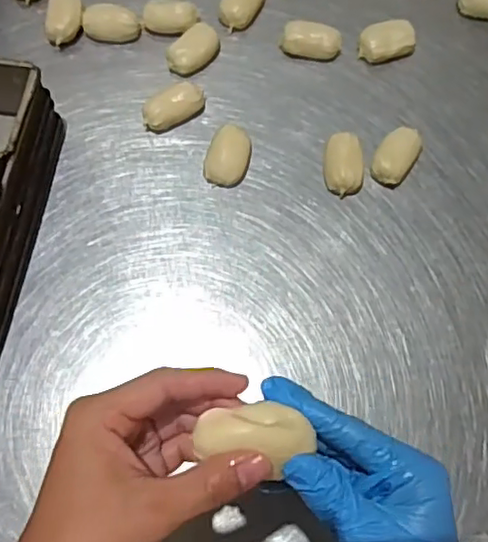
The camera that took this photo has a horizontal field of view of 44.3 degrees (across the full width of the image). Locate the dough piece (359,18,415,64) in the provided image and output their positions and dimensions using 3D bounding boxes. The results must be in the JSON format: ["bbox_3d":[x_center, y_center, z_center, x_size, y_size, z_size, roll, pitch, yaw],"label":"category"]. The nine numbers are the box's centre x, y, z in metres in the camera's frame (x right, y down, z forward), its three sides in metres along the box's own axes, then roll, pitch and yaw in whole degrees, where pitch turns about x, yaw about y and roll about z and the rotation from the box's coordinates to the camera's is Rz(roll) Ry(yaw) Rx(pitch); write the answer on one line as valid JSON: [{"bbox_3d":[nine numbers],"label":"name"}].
[{"bbox_3d":[0.159,-0.258,0.673,0.065,0.023,0.044,-16,73,-5],"label":"dough piece"}]

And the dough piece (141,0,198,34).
[{"bbox_3d":[-0.083,-0.286,0.674,0.060,0.024,0.029,2,72,1],"label":"dough piece"}]

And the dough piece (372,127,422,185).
[{"bbox_3d":[0.159,-0.120,0.632,0.039,0.029,0.066,32,75,10],"label":"dough piece"}]

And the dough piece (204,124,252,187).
[{"bbox_3d":[-0.016,-0.119,0.620,0.041,0.028,0.057,15,73,5],"label":"dough piece"}]

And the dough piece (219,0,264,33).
[{"bbox_3d":[-0.002,-0.304,0.680,0.035,0.034,0.061,33,75,10],"label":"dough piece"}]

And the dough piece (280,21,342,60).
[{"bbox_3d":[0.075,-0.255,0.668,0.065,0.029,0.032,11,72,4],"label":"dough piece"}]

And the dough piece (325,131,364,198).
[{"bbox_3d":[0.103,-0.110,0.621,0.037,0.022,0.064,-2,72,-1],"label":"dough piece"}]

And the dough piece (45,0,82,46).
[{"bbox_3d":[-0.200,-0.281,0.670,0.037,0.033,0.056,0,72,0],"label":"dough piece"}]

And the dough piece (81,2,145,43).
[{"bbox_3d":[-0.147,-0.278,0.672,0.062,0.024,0.035,5,72,2],"label":"dough piece"}]

